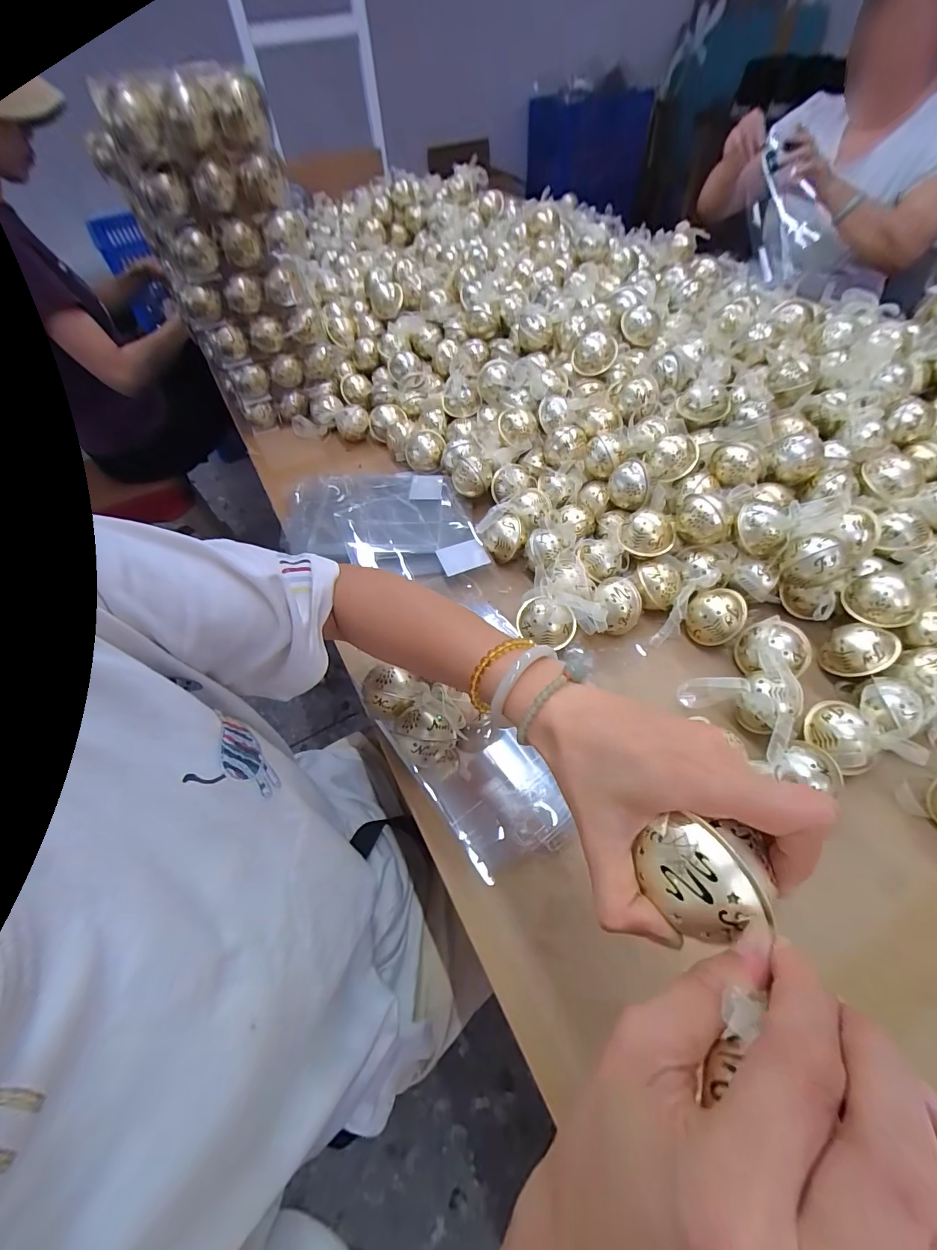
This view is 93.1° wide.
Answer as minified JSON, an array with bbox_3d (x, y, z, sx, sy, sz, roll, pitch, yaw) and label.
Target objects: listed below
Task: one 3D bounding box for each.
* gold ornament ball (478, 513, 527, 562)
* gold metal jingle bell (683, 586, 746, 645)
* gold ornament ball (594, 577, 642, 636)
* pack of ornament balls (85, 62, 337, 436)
[{"bbox_3d":[0.048,-0.107,0.546,0.056,0.042,0.040,-19,56,-9],"label":"gold ornament ball"},{"bbox_3d":[0.259,-0.011,0.467,0.051,0.042,0.051,24,60,20],"label":"gold metal jingle bell"},{"bbox_3d":[0.160,-0.021,0.477,0.048,0.040,0.050,5,55,7],"label":"gold ornament ball"},{"bbox_3d":[-0.336,-0.514,0.663,0.206,0.378,0.096,-23,56,-12],"label":"pack of ornament balls"}]

